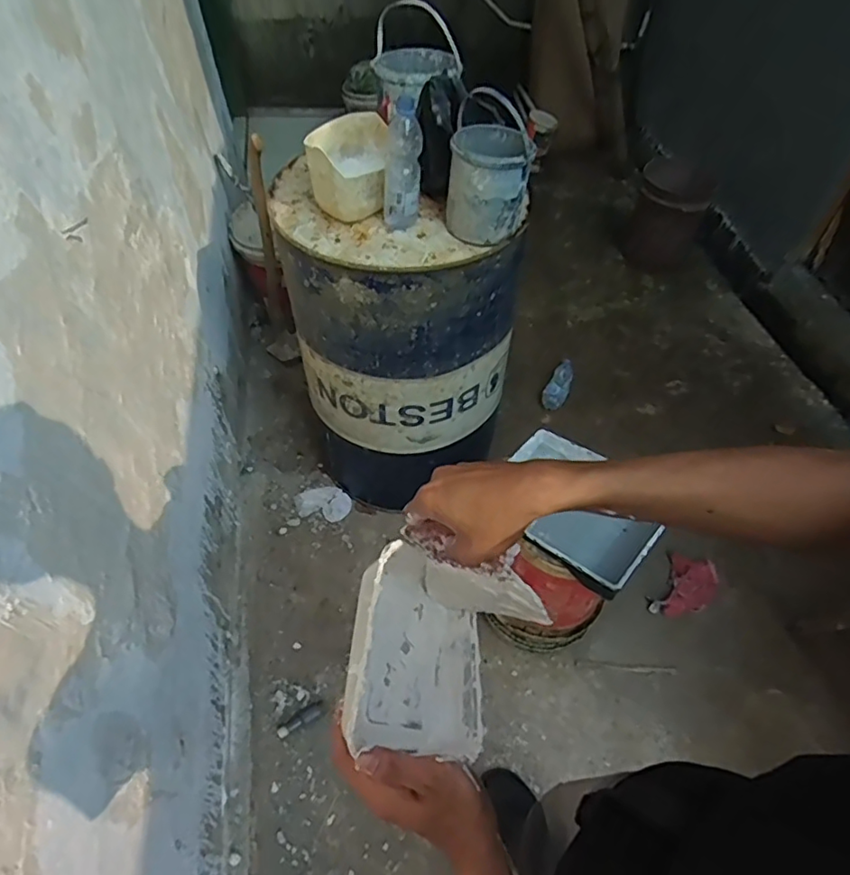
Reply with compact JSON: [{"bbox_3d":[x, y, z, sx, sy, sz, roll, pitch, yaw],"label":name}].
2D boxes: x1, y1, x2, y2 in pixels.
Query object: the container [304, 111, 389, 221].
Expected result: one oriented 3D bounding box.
[{"bbox_3d":[-0.152,-0.547,1.137,0.154,0.125,0.190,-1,52,-1],"label":"container"}]

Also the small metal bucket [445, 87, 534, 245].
[{"bbox_3d":[0.126,-0.517,1.072,0.154,0.223,0.164,0,52,0],"label":"small metal bucket"}]

